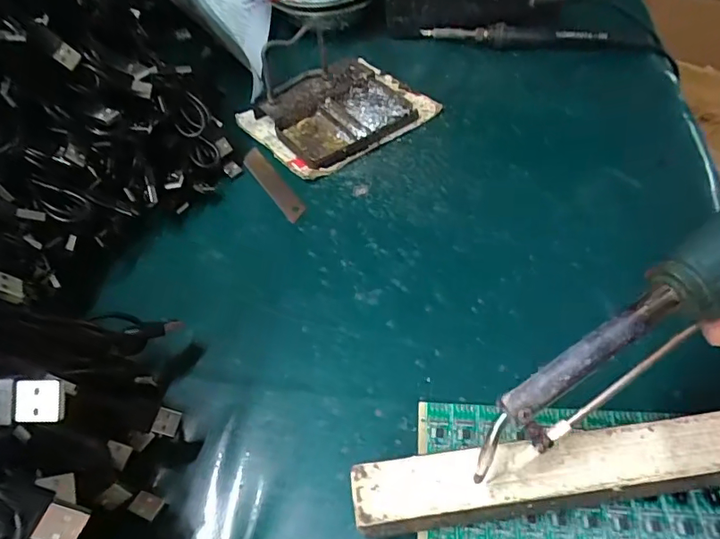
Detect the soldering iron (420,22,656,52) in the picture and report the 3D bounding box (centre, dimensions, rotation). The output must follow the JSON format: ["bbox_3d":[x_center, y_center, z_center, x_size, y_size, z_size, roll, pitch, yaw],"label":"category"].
[{"bbox_3d":[0.179,-0.232,0.500,0.227,0.023,0.023,3,49,6],"label":"soldering iron"}]

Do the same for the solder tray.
[{"bbox_3d":[-0.020,-0.146,0.444,0.143,0.033,0.116,-31,54,-22],"label":"solder tray"}]

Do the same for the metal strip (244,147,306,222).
[{"bbox_3d":[-0.070,-0.070,0.404,0.017,0.004,0.095,-30,54,-14],"label":"metal strip"}]

